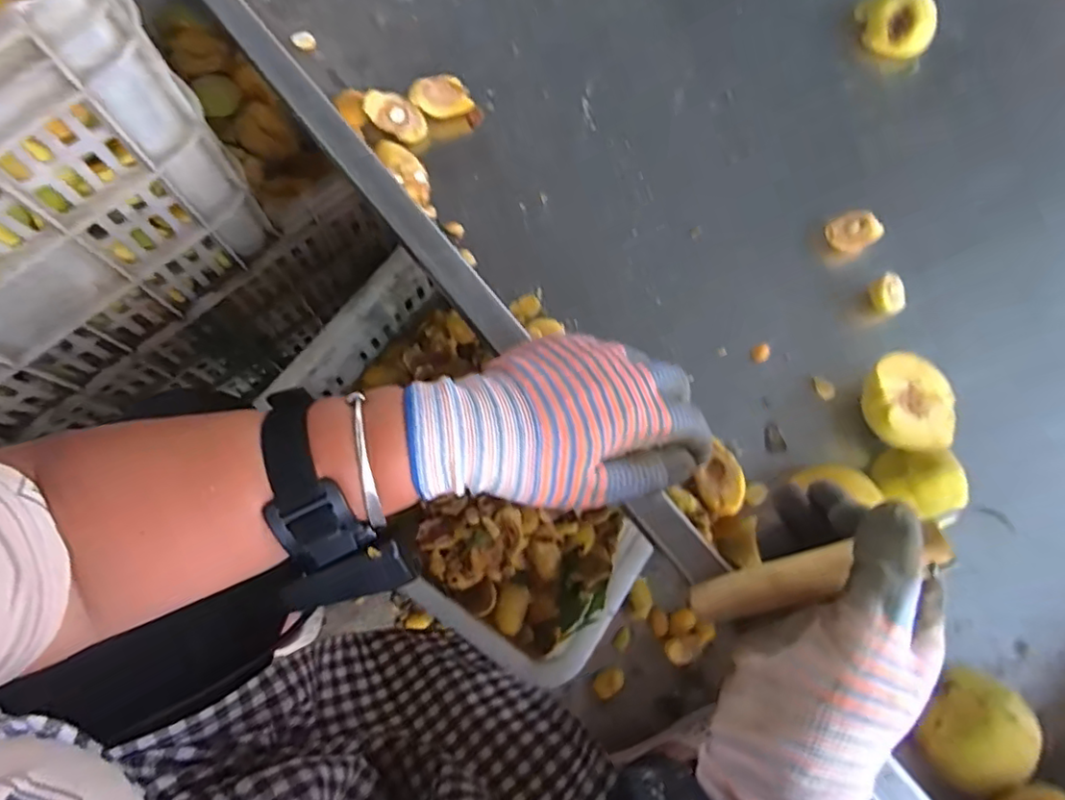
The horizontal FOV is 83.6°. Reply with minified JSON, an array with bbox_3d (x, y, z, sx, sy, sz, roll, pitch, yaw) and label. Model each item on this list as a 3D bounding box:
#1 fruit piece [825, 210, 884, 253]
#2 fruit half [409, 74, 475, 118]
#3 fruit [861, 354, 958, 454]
[{"bbox_3d":[0.232,-0.121,0.434,0.032,0.021,0.030,0,76,-1],"label":"fruit piece"},{"bbox_3d":[-0.069,-0.228,0.452,0.043,0.020,0.029,-19,77,-6],"label":"fruit half"},{"bbox_3d":[0.242,0.004,0.391,0.059,0.040,0.063,0,76,-1],"label":"fruit"}]

